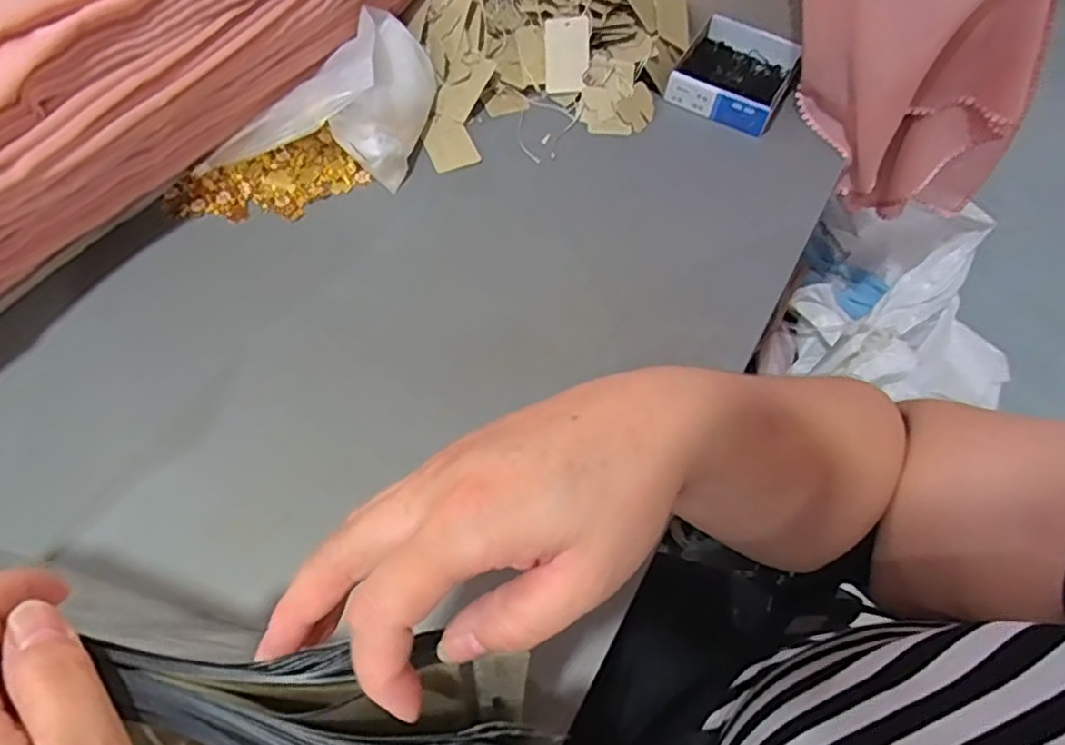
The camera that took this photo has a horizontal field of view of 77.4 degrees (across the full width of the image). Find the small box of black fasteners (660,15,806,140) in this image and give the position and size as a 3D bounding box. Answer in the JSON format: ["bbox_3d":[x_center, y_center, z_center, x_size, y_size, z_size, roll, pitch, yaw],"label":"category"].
[{"bbox_3d":[0.192,-0.283,0.631,0.103,0.033,0.116,24,61,10],"label":"small box of black fasteners"}]

